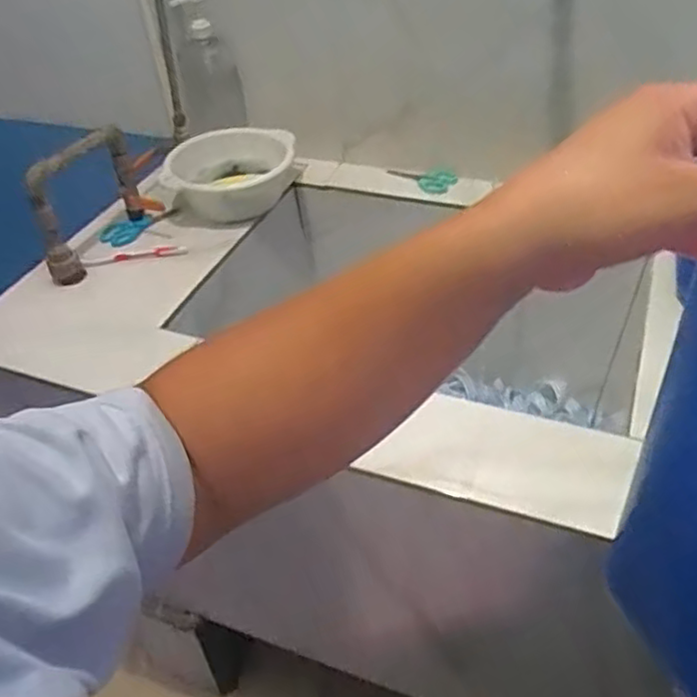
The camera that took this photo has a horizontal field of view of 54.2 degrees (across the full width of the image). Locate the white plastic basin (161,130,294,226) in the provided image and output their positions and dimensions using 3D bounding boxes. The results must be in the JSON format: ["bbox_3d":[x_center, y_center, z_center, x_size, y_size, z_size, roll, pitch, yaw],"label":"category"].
[{"bbox_3d":[-0.199,-0.292,1.128,0.218,0.061,0.203,-5,42,1],"label":"white plastic basin"}]

